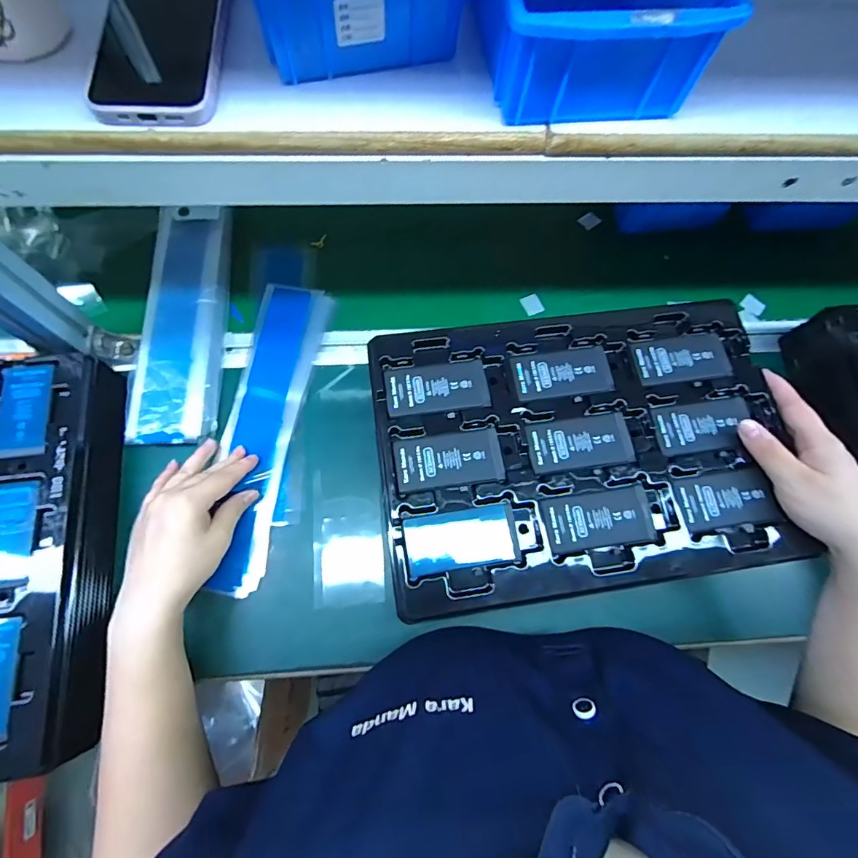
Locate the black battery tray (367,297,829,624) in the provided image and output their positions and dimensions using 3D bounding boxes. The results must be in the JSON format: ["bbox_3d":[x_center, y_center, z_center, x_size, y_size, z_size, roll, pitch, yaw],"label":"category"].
[{"bbox_3d":[0.125,0.010,0.373,0.324,0.025,0.225,-8,73,-1],"label":"black battery tray"}]

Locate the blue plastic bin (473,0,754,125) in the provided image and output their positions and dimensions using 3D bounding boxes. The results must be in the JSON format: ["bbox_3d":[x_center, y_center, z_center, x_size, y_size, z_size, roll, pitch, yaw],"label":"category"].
[{"bbox_3d":[0.100,-0.296,0.314,0.130,0.081,0.207,-2,71,-4],"label":"blue plastic bin"}]

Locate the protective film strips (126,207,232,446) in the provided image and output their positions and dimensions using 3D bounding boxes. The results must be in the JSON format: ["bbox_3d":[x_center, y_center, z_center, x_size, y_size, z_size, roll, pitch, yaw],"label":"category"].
[{"bbox_3d":[-0.254,-0.114,0.479,0.074,0.019,0.267,1,72,-13],"label":"protective film strips"}]

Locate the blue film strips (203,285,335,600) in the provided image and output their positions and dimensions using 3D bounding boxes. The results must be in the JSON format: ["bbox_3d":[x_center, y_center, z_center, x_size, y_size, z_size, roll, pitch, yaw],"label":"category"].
[{"bbox_3d":[-0.164,-0.003,0.468,0.078,0.012,0.321,4,73,3],"label":"blue film strips"}]

